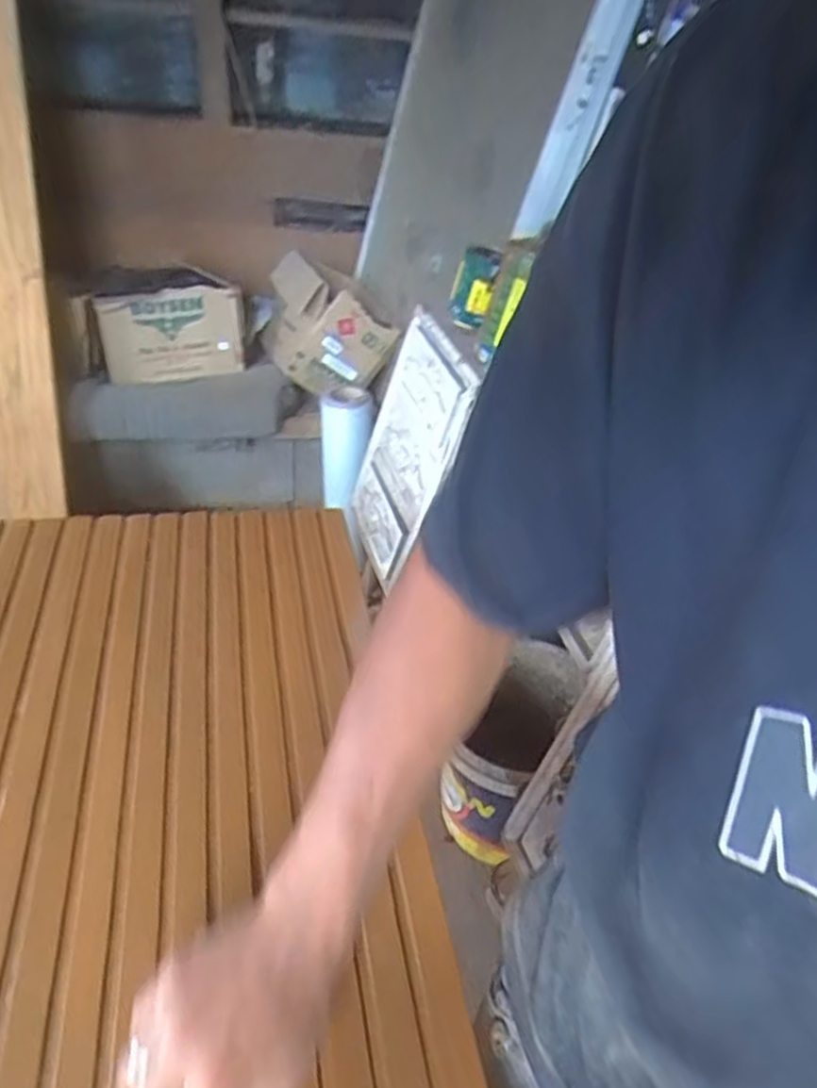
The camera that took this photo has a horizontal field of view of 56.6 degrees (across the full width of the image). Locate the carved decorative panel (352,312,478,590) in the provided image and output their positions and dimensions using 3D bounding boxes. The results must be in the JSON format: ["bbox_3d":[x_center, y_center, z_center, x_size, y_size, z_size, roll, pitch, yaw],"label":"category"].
[{"bbox_3d":[-0.015,-0.159,1.381,0.032,0.472,0.280,1,38,-26],"label":"carved decorative panel"}]

